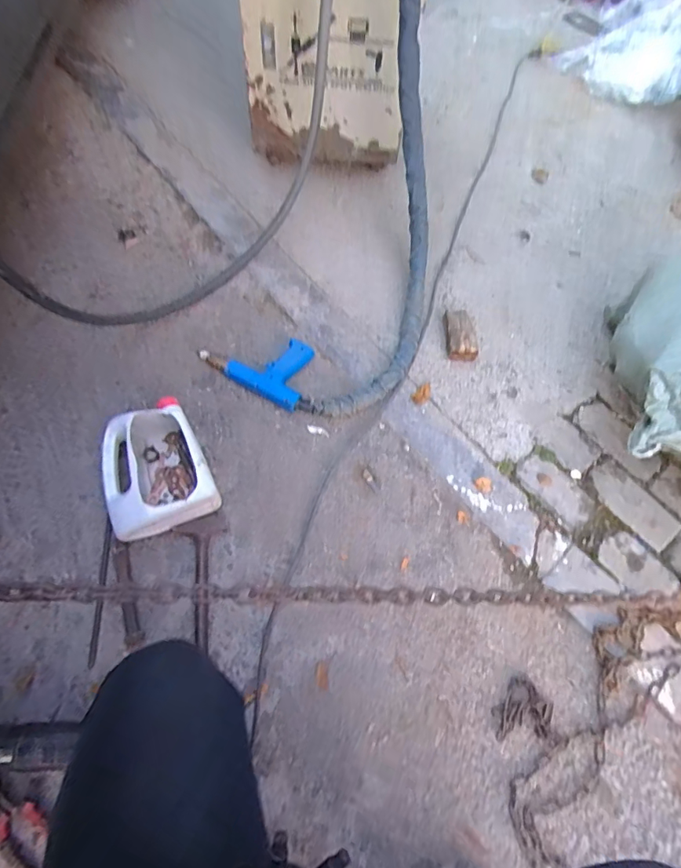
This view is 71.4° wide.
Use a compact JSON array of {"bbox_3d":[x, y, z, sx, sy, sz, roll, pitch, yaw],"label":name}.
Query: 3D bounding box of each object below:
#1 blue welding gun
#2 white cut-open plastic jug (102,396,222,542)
[{"bbox_3d":[-0.158,-0.158,1.009,0.236,0.035,0.153,30,66,11],"label":"blue welding gun"},{"bbox_3d":[-0.341,0.061,0.862,0.176,0.101,0.236,-22,67,-14],"label":"white cut-open plastic jug"}]

